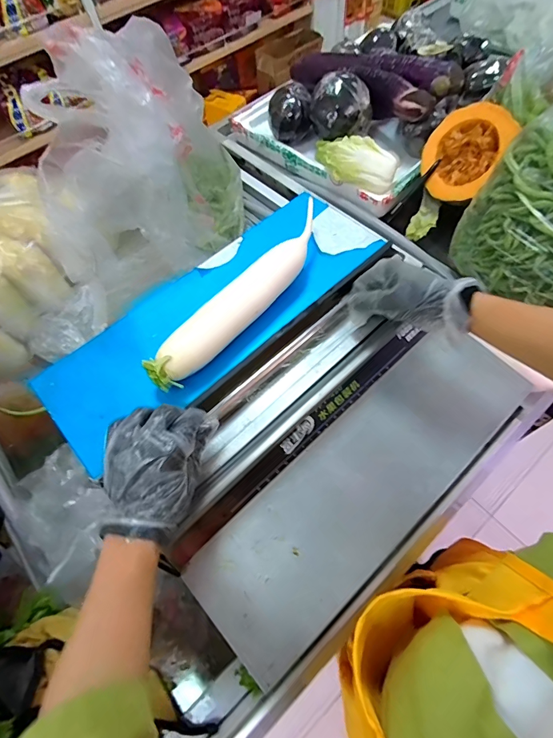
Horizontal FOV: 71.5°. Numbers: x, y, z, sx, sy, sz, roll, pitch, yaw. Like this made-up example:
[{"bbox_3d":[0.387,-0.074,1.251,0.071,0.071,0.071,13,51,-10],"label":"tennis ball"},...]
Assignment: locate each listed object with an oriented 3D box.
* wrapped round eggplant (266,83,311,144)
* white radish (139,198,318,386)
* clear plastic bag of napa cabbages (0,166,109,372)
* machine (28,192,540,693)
[{"bbox_3d":[0.028,-0.573,0.860,0.093,0.073,0.101,-2,62,3],"label":"wrapped round eggplant"},{"bbox_3d":[-0.039,-0.081,0.489,0.049,0.057,0.288,36,70,20],"label":"white radish"},{"bbox_3d":[-0.468,-0.141,0.634,0.259,0.196,0.228,-22,63,-8],"label":"clear plastic bag of napa cabbages"},{"bbox_3d":[0.023,0.018,0.492,0.482,0.100,0.427,-39,66,-16],"label":"machine"}]

